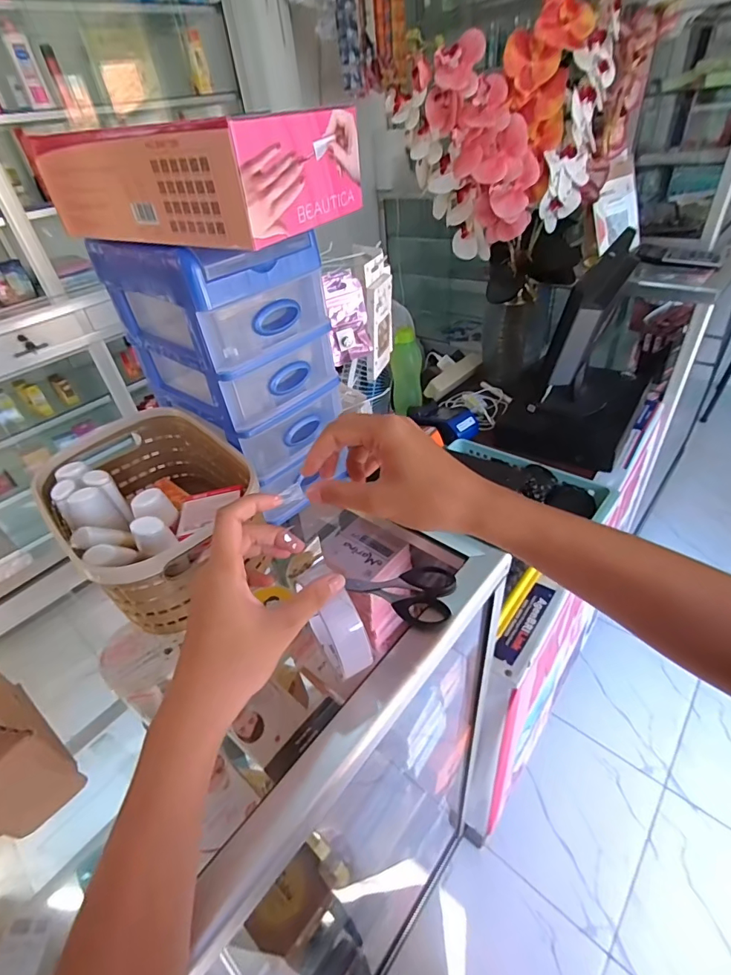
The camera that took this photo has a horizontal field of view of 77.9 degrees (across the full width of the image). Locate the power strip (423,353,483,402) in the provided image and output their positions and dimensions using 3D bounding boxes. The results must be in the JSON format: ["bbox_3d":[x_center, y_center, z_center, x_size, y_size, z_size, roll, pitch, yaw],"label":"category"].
[{"bbox_3d":[0.233,-0.289,1.163,0.054,0.040,0.224,26,50,34],"label":"power strip"}]

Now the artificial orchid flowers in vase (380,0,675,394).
[{"bbox_3d":[0.320,-0.566,0.998,0.446,0.638,0.315,-21,41,-15],"label":"artificial orchid flowers in vase"}]

